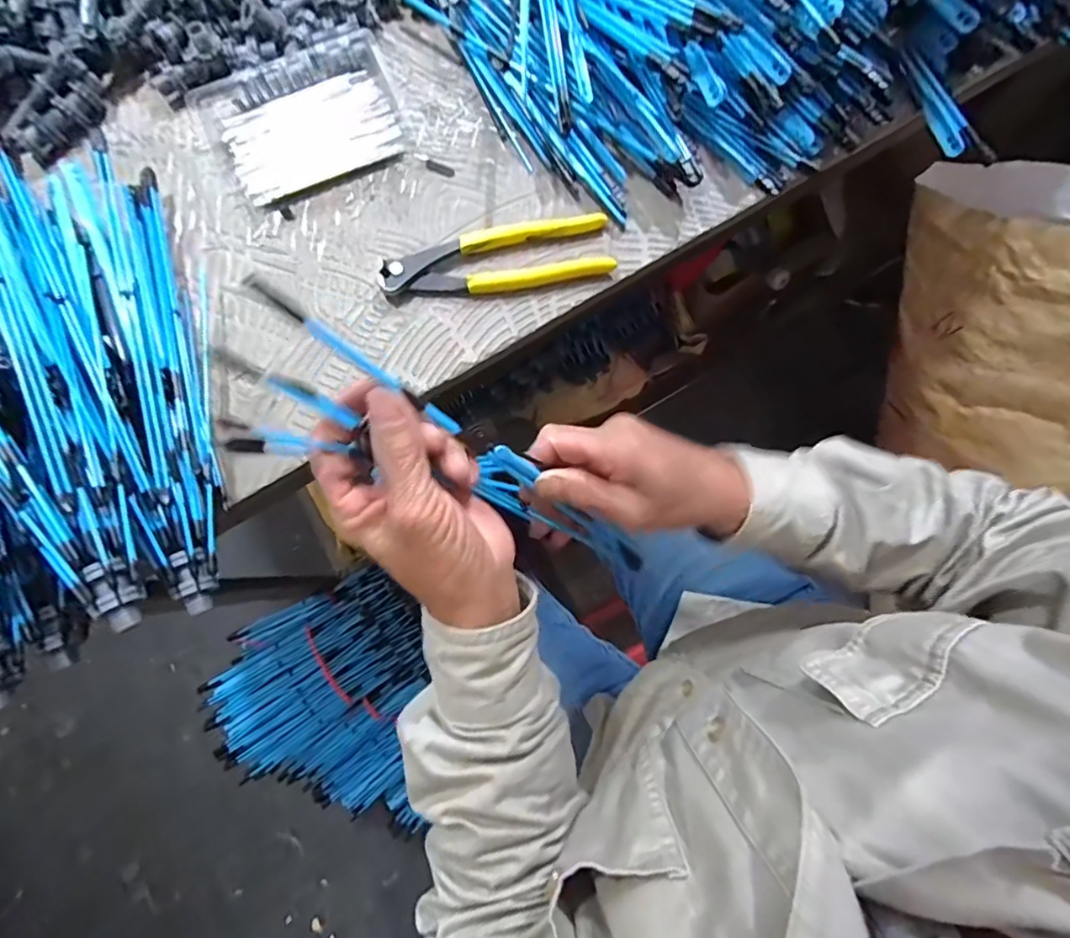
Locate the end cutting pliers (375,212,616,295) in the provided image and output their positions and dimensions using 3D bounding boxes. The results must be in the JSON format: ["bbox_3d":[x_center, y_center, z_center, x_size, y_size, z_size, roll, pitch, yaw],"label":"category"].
[{"bbox_3d":[-0.028,-0.152,0.384,0.165,0.014,0.048,-11,79,-1],"label":"end cutting pliers"}]

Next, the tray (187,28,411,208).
[{"bbox_3d":[-0.177,-0.268,0.407,0.144,0.022,0.101,-23,79,-3],"label":"tray"}]

